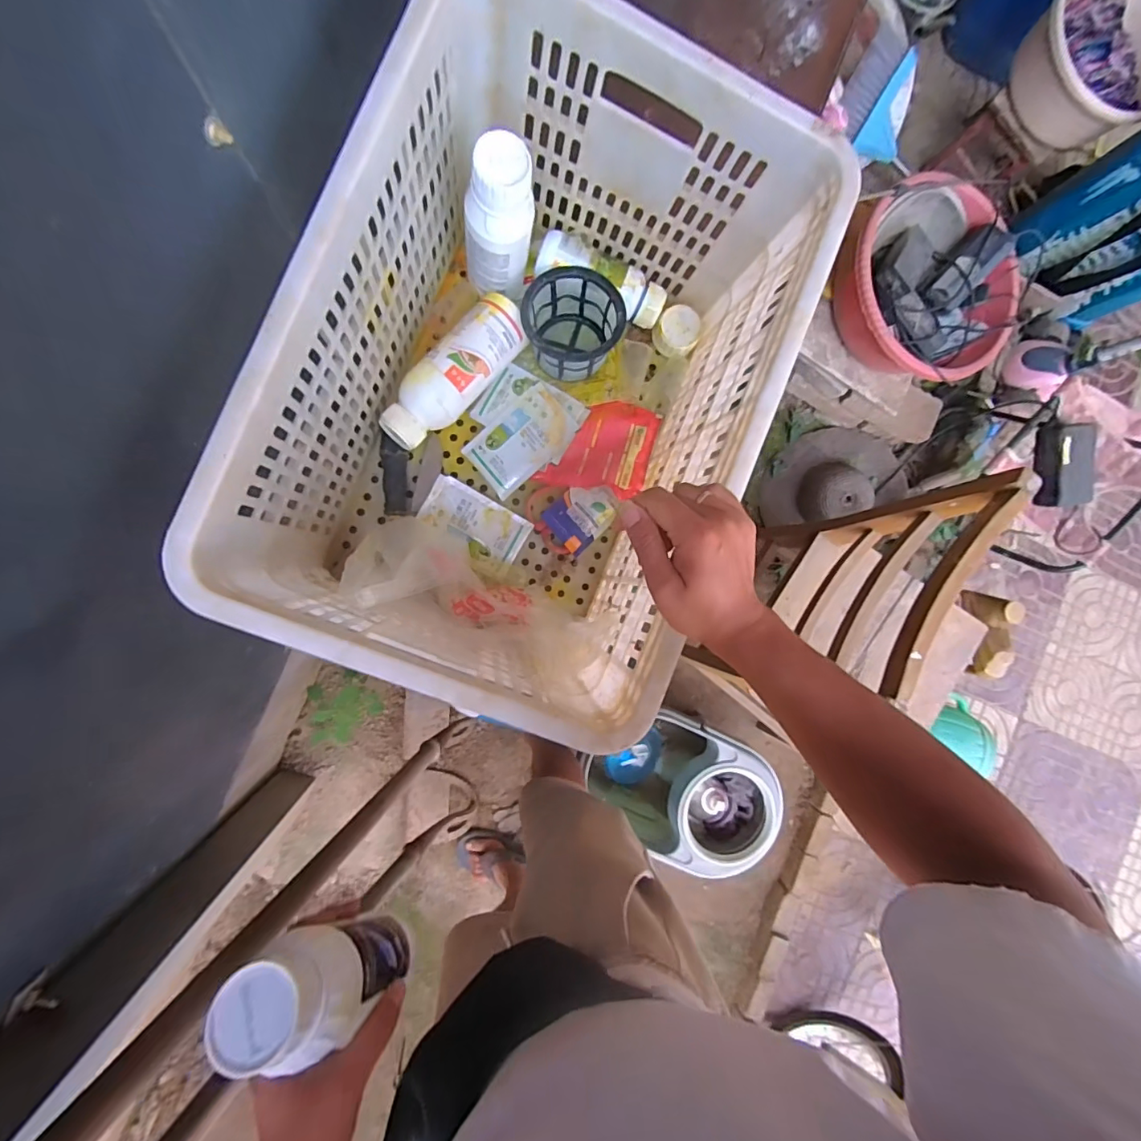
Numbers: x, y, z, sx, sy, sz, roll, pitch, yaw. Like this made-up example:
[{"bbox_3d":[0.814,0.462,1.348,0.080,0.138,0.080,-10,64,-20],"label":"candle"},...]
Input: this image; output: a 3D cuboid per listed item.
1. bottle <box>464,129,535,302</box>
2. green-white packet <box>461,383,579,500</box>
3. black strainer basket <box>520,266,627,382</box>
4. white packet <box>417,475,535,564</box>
[{"bbox_3d":[-0.074,-0.350,0.533,0.069,0.168,0.057,3,90,-9],"label":"bottle"},{"bbox_3d":[-0.059,-0.157,0.628,0.126,0.010,0.082,-38,86,9],"label":"green-white packet"},{"bbox_3d":[-0.002,-0.289,0.617,0.108,0.074,0.108,0,90,-9],"label":"black strainer basket"},{"bbox_3d":[-0.112,-0.064,0.632,0.124,0.017,0.062,30,86,-8],"label":"white packet"}]

